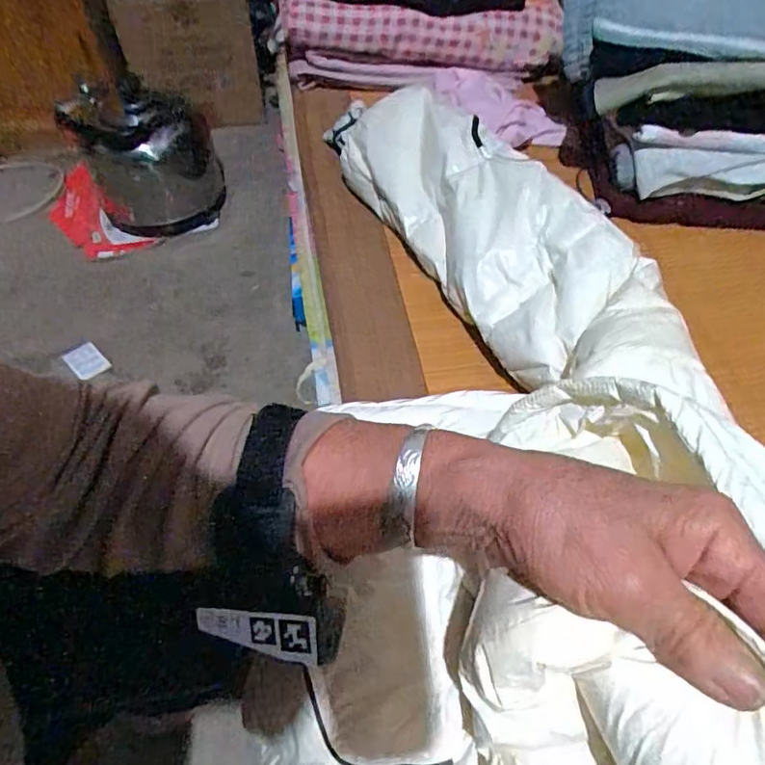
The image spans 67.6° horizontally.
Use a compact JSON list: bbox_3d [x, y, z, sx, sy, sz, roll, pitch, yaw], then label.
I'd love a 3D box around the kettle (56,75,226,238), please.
[{"bbox_3d":[-0.434,-0.416,1.061,0.234,0.210,0.220,-21,58,-16],"label":"kettle"}]

